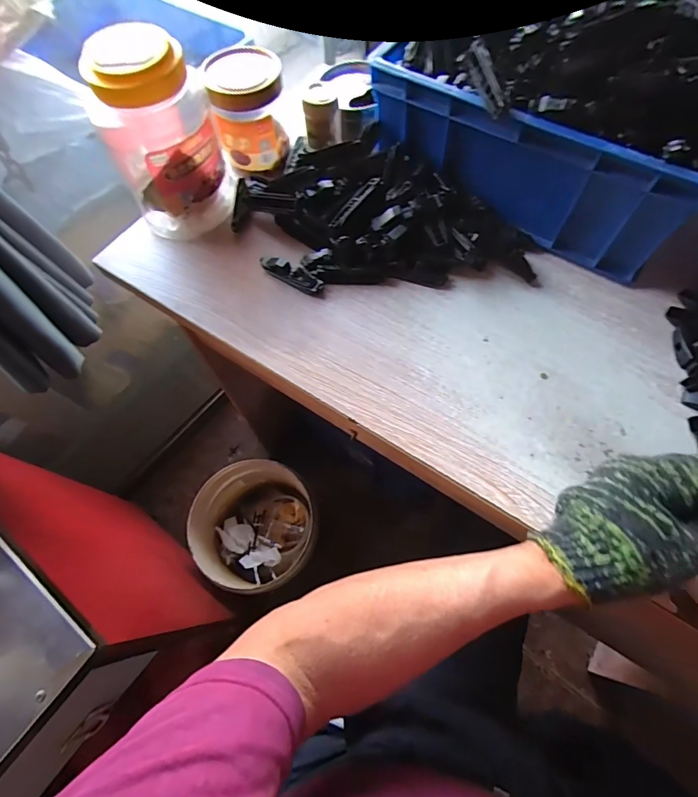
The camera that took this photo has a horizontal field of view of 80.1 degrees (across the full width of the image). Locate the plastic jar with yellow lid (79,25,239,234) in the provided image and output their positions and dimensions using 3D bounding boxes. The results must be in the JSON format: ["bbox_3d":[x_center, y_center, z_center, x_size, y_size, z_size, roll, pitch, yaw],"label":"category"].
[{"bbox_3d":[-0.192,-0.267,0.432,0.103,0.174,0.091,-24,67,-9],"label":"plastic jar with yellow lid"}]

